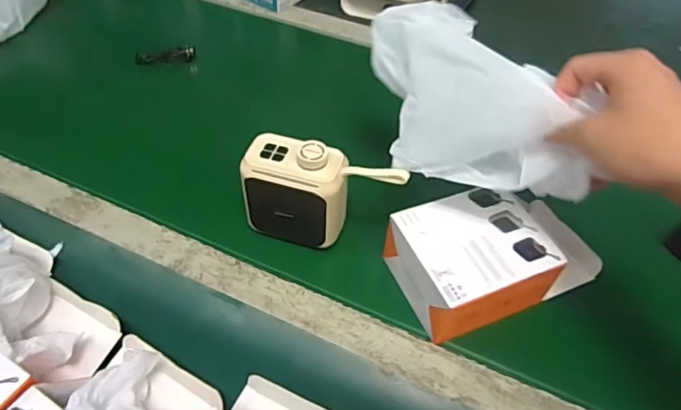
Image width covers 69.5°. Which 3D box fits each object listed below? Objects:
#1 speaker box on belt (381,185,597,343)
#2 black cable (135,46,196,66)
[{"bbox_3d":[0.122,0.044,0.417,0.145,0.058,0.103,-11,51,-13],"label":"speaker box on belt"},{"bbox_3d":[-0.231,-0.195,0.647,0.077,0.023,0.019,-6,50,-9],"label":"black cable"}]

